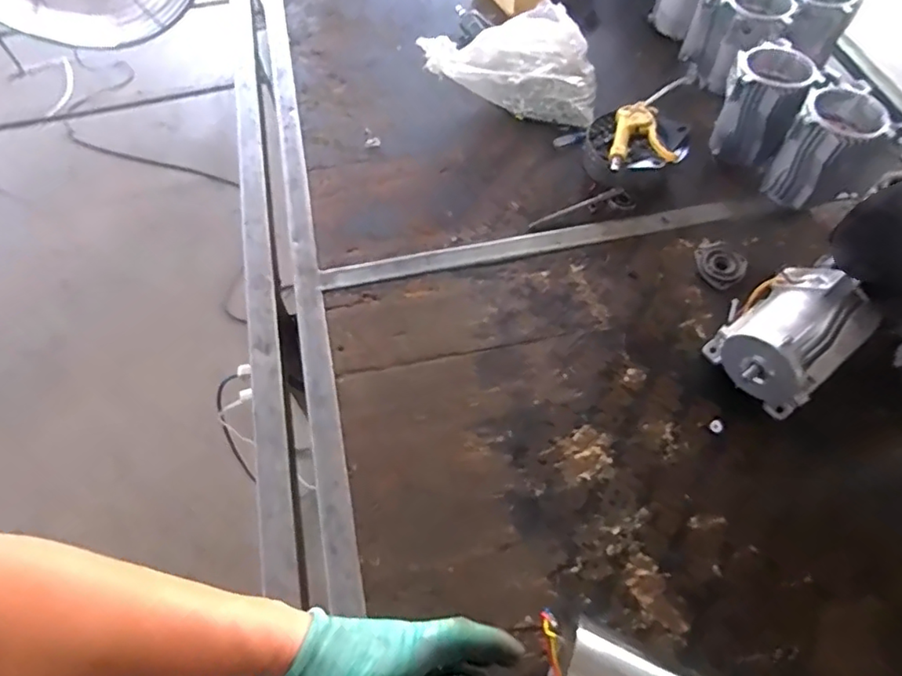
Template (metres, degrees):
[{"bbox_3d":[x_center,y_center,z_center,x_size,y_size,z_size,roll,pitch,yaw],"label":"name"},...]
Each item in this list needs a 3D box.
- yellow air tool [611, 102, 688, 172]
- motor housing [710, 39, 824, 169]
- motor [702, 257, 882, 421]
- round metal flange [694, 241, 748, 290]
[{"bbox_3d":[0.292,-0.290,0.825,0.104,0.020,0.136,12,62,7],"label":"yellow air tool"},{"bbox_3d":[0.457,-0.340,0.830,0.114,0.127,0.106,39,68,20],"label":"motor housing"},{"bbox_3d":[0.389,-0.001,0.652,0.153,0.115,0.120,-38,67,-19],"label":"motor"},{"bbox_3d":[0.369,-0.100,0.769,0.064,0.008,0.069,0,61,1],"label":"round metal flange"}]

